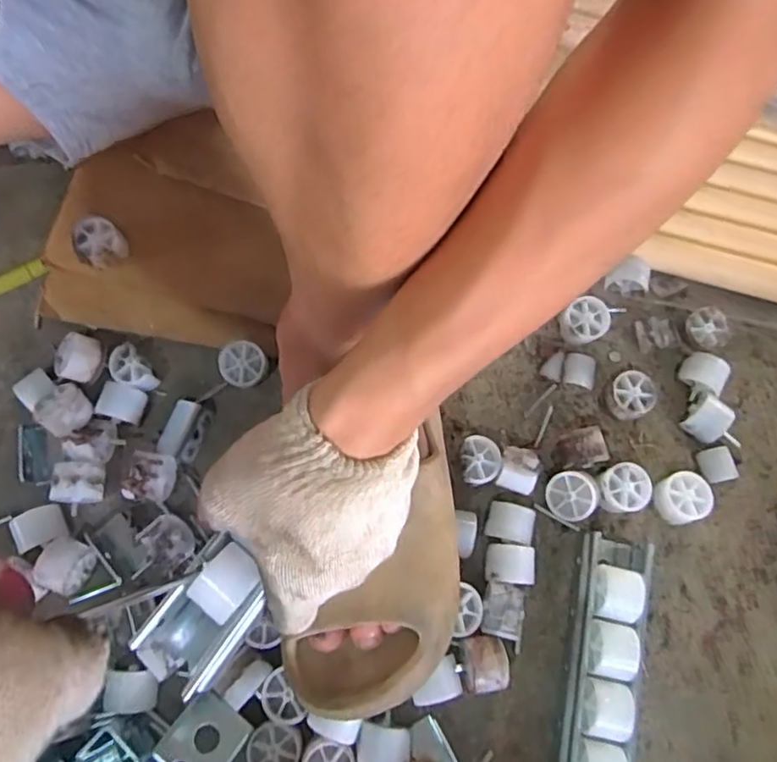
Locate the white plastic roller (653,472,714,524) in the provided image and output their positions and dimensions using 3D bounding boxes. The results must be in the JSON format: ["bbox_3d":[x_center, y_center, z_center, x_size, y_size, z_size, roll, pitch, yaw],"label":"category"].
[{"bbox_3d":[0.216,0.086,0.461,0.037,0.026,0.035,0,74,-1],"label":"white plastic roller"}]

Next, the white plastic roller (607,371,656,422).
[{"bbox_3d":[0.184,0.013,0.484,0.033,0.029,0.034,0,74,-1],"label":"white plastic roller"}]

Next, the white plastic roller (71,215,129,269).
[{"bbox_3d":[-0.225,-0.107,0.488,0.034,0.023,0.036,0,74,-1],"label":"white plastic roller"}]

